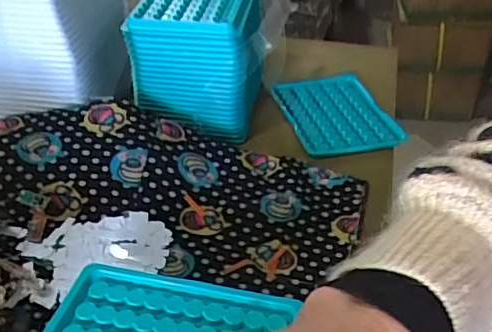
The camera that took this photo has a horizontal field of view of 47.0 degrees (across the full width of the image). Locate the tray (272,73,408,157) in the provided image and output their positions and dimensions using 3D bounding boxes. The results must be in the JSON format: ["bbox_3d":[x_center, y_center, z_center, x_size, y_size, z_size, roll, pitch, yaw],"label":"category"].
[{"bbox_3d":[0.084,-0.052,0.542,0.091,0.010,0.134,-8,36,-11],"label":"tray"}]

